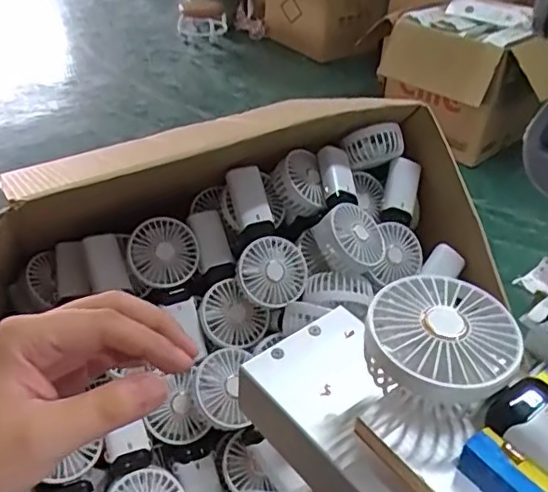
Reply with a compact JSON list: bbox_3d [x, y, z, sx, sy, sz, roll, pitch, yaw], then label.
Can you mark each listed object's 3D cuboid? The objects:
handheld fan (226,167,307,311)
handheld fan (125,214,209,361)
[{"bbox_3d":[-0.017,-0.011,0.744,0.085,0.035,0.184,-13,77,-19],"label":"handheld fan"},{"bbox_3d":[-0.125,0.056,0.736,0.084,0.182,0.035,-20,5,-27],"label":"handheld fan"}]

